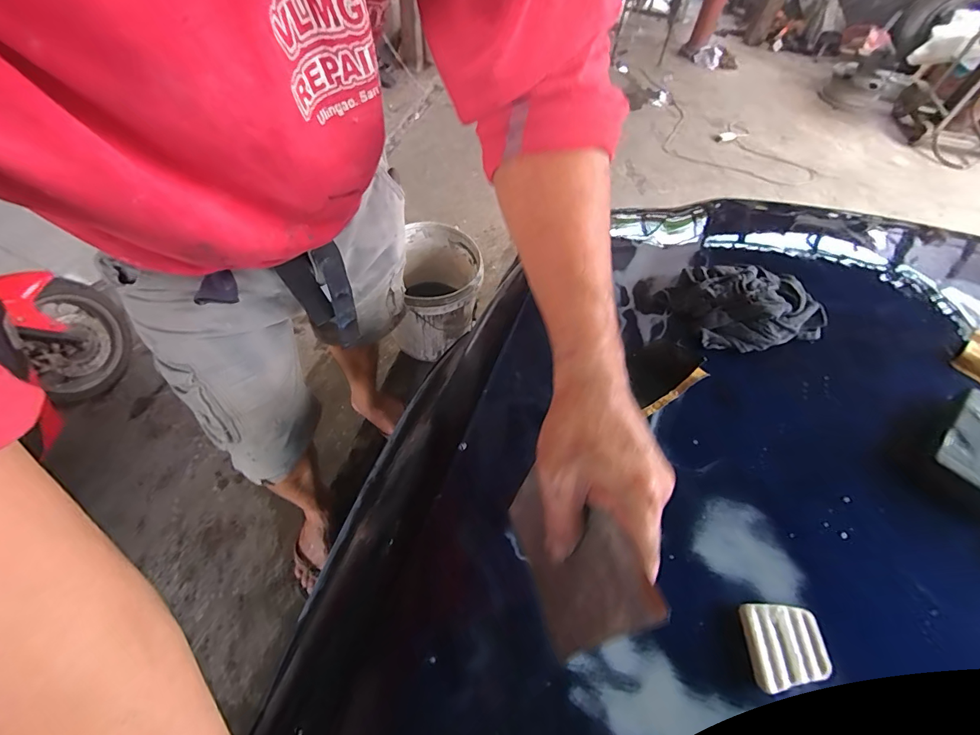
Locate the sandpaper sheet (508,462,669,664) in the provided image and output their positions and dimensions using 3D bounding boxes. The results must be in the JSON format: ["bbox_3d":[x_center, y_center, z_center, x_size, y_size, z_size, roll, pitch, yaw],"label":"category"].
[{"bbox_3d":[0.052,0.123,0.290,0.005,0.105,0.123,9,39,-26],"label":"sandpaper sheet"}]

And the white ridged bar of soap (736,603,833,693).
[{"bbox_3d":[0.210,0.200,0.303,0.050,0.014,0.052,5,57,0],"label":"white ridged bar of soap"}]

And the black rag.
[{"bbox_3d":[0.321,-0.089,0.520,0.176,0.043,0.147,-8,58,-8],"label":"black rag"}]

